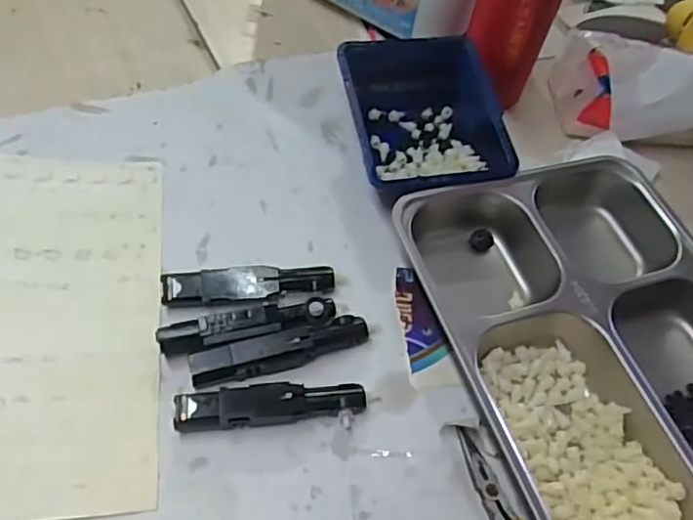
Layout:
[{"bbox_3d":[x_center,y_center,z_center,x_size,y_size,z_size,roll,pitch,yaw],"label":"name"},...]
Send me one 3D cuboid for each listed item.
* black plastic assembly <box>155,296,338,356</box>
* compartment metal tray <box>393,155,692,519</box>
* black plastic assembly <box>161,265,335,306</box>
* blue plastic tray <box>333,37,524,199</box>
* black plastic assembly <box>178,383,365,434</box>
[{"bbox_3d":[-0.067,0.043,0.431,0.117,0.015,0.023,-10,58,-12],"label":"black plastic assembly"},{"bbox_3d":[0.178,0.051,0.437,0.228,0.040,0.273,-13,59,-14],"label":"compartment metal tray"},{"bbox_3d":[-0.068,0.019,0.450,0.118,0.021,0.023,-3,57,-7],"label":"black plastic assembly"},{"bbox_3d":[0.062,-0.111,0.519,0.113,0.060,0.140,-11,58,-12],"label":"blue plastic tray"},{"bbox_3d":[-0.047,0.093,0.407,0.118,0.013,0.027,-2,57,-6],"label":"black plastic assembly"}]

